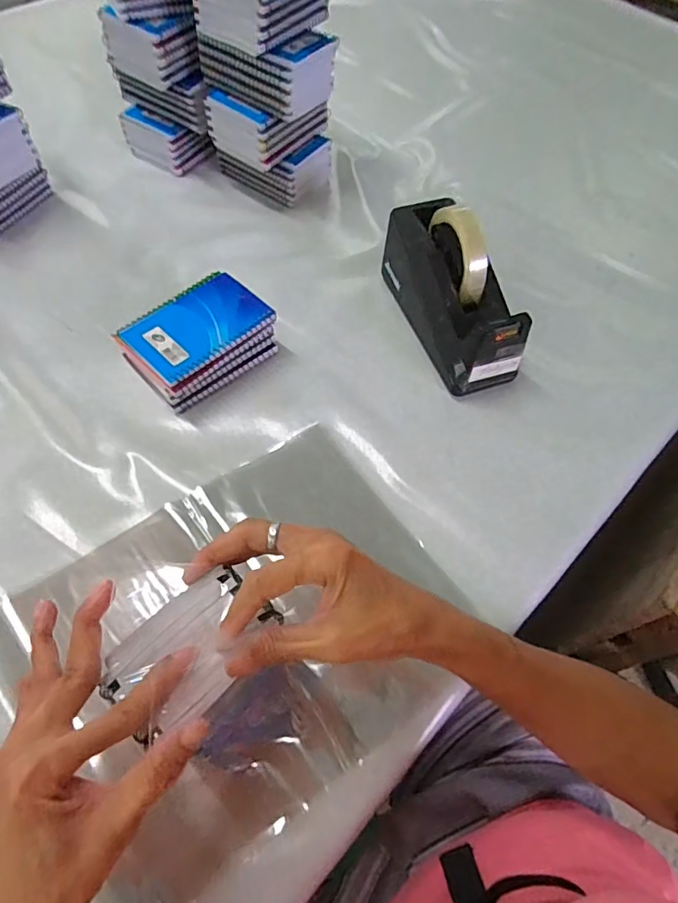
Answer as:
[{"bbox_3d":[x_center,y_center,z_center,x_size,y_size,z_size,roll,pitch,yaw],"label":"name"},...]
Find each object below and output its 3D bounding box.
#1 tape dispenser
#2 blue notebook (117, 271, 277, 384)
[{"bbox_3d":[0.118,-0.170,0.534,0.072,0.122,0.199,-20,64,-14],"label":"tape dispenser"},{"bbox_3d":[-0.140,-0.129,0.509,0.130,0.007,0.093,-39,70,-22],"label":"blue notebook"}]

